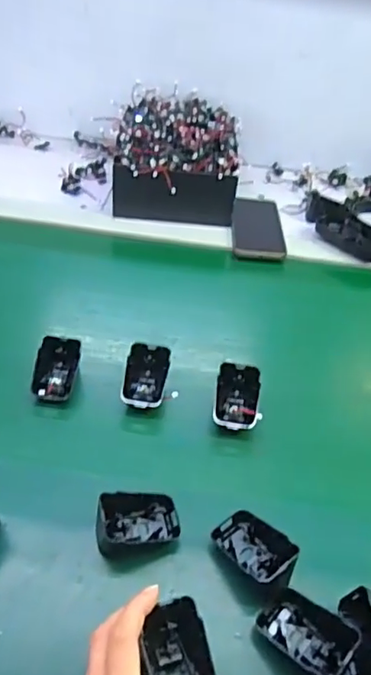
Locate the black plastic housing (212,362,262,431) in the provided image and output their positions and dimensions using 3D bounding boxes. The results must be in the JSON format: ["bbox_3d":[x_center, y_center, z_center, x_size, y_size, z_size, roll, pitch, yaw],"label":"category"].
[{"bbox_3d":[0.053,0.061,0.553,0.044,0.030,0.066,9,44,2],"label":"black plastic housing"}]

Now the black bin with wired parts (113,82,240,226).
[{"bbox_3d":[-0.011,-0.280,0.836,0.174,0.087,0.246,5,44,-1],"label":"black bin with wired parts"}]

